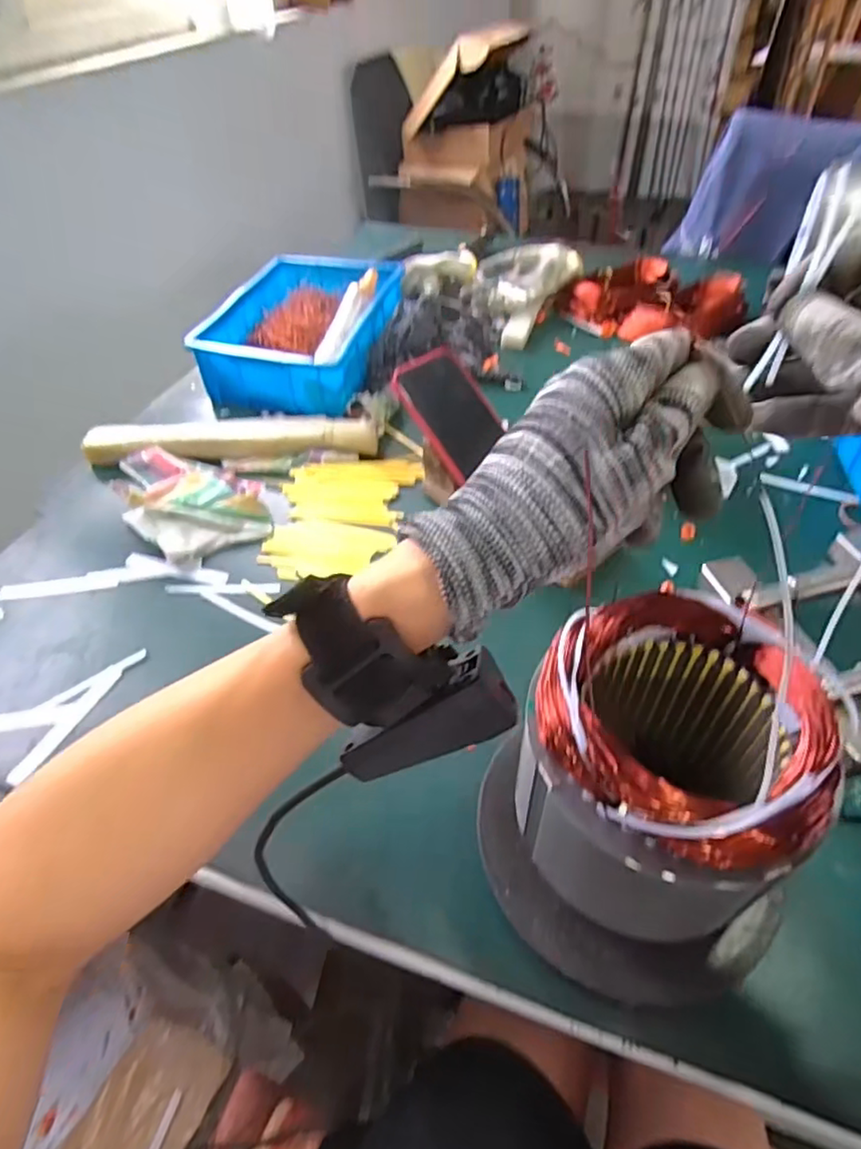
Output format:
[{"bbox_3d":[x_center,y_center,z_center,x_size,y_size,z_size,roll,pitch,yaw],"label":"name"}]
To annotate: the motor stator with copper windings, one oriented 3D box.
[{"bbox_3d":[0.127,0.108,0.354,0.137,0.136,0.129,18,50,18],"label":"motor stator with copper windings"}]

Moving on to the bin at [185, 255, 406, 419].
[{"bbox_3d":[-0.162,-0.346,0.874,0.216,0.083,0.325,6,47,8],"label":"bin"}]

